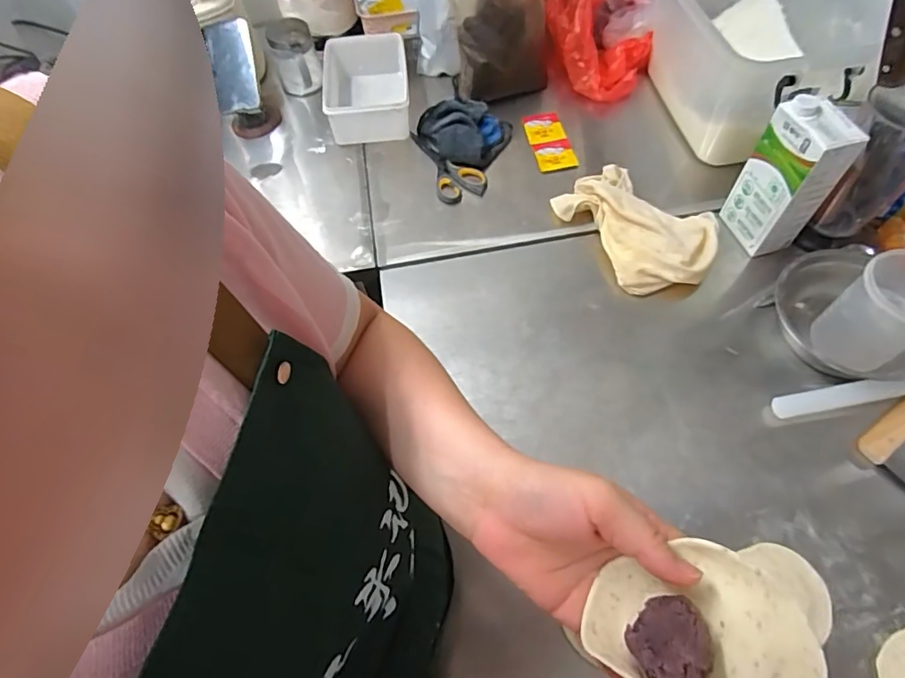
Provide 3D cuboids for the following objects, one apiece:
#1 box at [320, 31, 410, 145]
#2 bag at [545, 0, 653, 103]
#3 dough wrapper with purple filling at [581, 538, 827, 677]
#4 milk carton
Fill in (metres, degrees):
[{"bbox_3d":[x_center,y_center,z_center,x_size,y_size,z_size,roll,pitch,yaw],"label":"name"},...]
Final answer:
[{"bbox_3d":[-0.157,-0.466,0.966,0.145,0.086,0.228,-7,60,1],"label":"box"},{"bbox_3d":[0.269,-0.578,0.955,0.190,0.130,0.244,3,61,6],"label":"bag"},{"bbox_3d":[0.118,0.144,0.247,0.096,0.035,0.082,18,62,13],"label":"dough wrapper with purple filling"},{"bbox_3d":[0.445,-0.212,0.694,0.064,0.193,0.104,-19,61,-6],"label":"milk carton"}]

